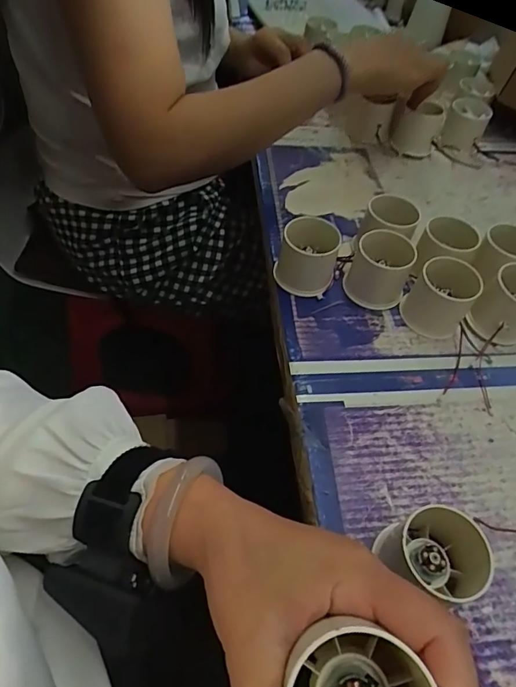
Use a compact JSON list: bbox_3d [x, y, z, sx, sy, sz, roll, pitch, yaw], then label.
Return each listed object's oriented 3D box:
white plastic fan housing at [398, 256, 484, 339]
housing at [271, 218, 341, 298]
[{"bbox_3d":[0.160,-0.041,0.406,0.053,0.050,0.051,31,56,17],"label":"white plastic fan housing"},{"bbox_3d":[0.044,-0.078,0.418,0.051,0.048,0.050,10,53,2],"label":"housing"}]

